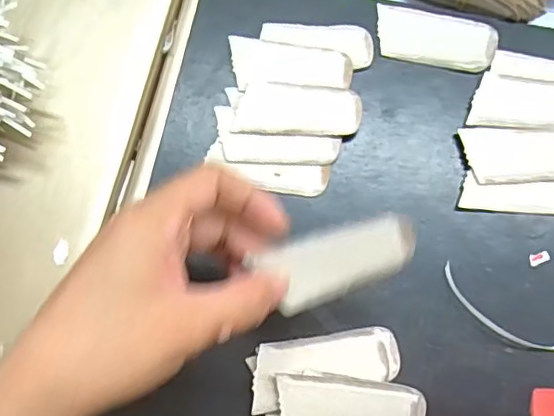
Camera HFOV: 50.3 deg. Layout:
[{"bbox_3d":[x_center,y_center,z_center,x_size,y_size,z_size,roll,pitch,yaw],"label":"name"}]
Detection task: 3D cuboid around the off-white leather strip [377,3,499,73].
[{"bbox_3d":[0.095,-0.103,0.351,0.070,0.008,0.032,13,79,3],"label":"off-white leather strip"}]

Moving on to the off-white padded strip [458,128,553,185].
[{"bbox_3d":[0.143,-0.030,0.336,0.070,0.006,0.032,0,78,0],"label":"off-white padded strip"}]

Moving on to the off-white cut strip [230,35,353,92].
[{"bbox_3d":[0.008,-0.084,0.349,0.070,0.004,0.031,4,78,1],"label":"off-white cut strip"}]

